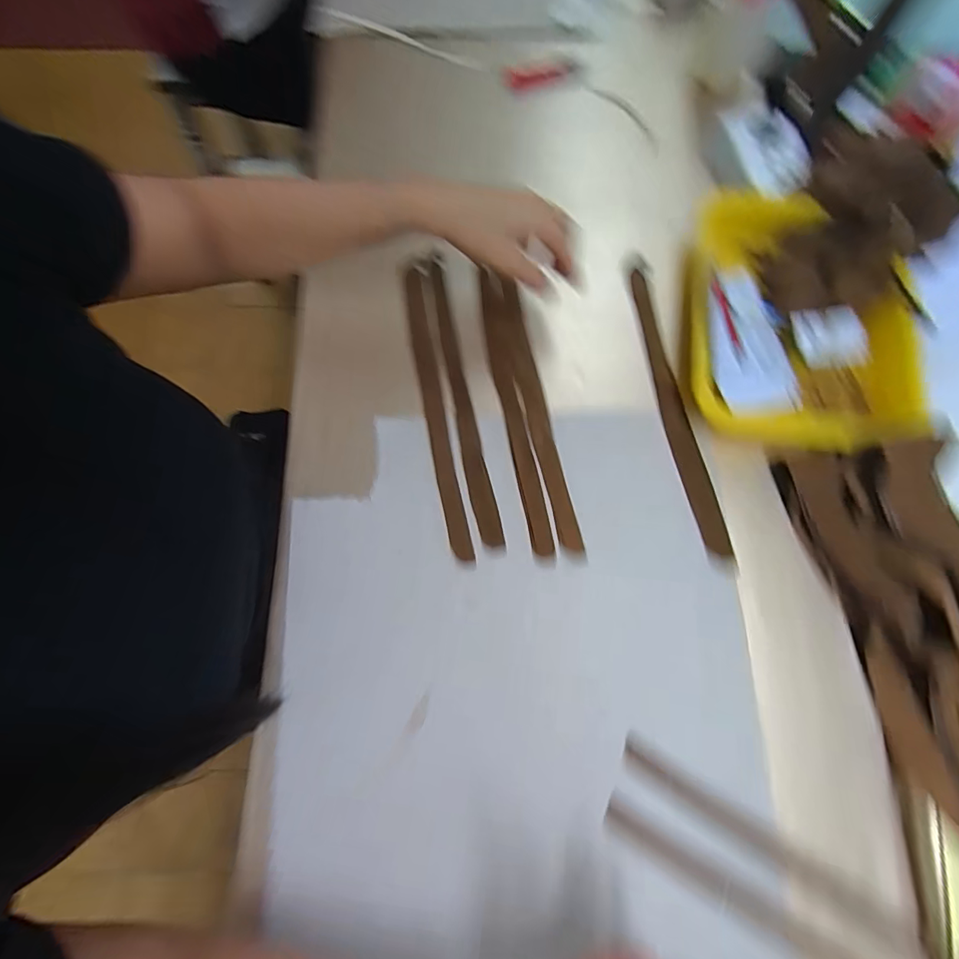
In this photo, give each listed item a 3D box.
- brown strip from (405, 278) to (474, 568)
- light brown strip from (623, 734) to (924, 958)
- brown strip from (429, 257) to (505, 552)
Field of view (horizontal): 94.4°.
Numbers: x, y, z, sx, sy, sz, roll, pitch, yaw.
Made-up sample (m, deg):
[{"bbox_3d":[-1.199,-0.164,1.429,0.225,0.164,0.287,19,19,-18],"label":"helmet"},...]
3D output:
[{"bbox_3d":[-0.045,-0.070,0.437,0.022,0.011,0.302,-11,76,-2],"label":"brown strip"},{"bbox_3d":[0.229,0.289,0.351,0.251,0.005,0.027,31,79,7],"label":"light brown strip"},{"bbox_3d":[-0.019,-0.083,0.442,0.021,0.010,0.306,-12,77,-3],"label":"brown strip"}]

